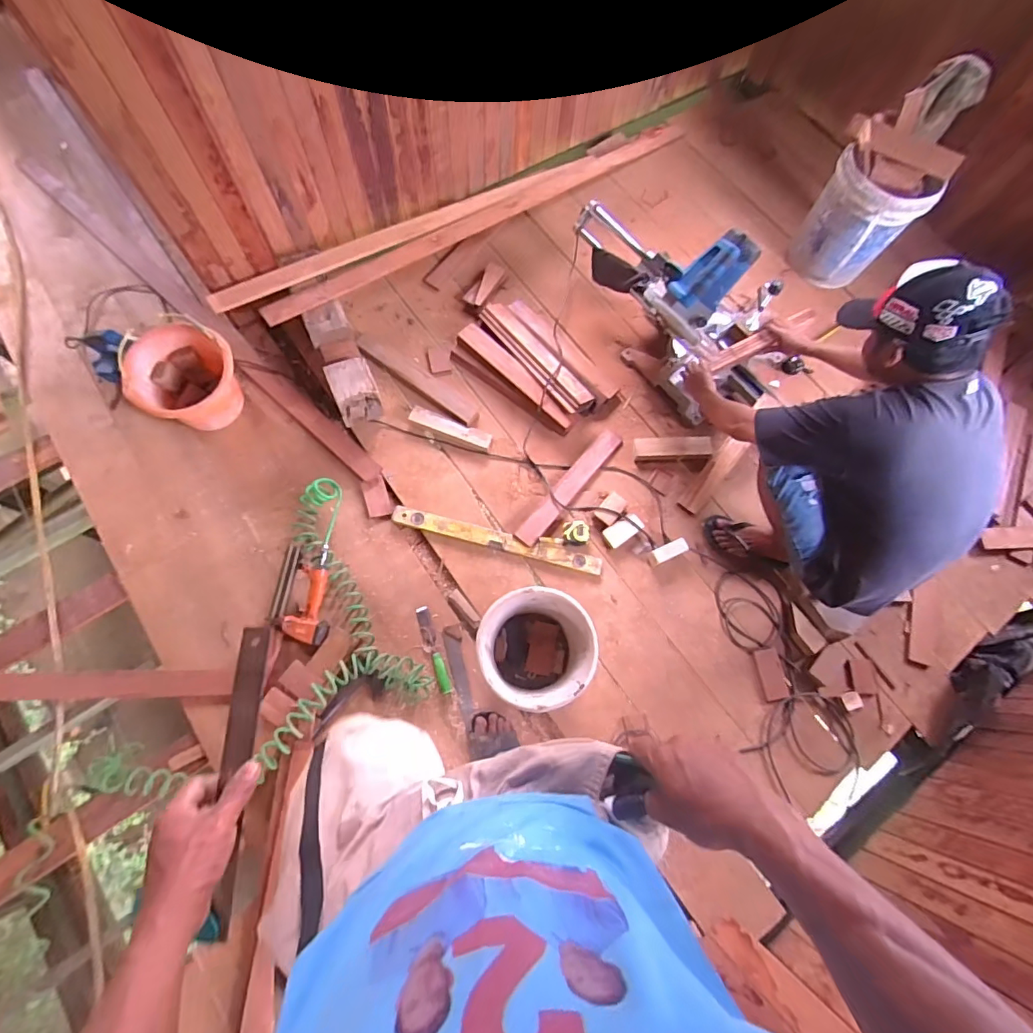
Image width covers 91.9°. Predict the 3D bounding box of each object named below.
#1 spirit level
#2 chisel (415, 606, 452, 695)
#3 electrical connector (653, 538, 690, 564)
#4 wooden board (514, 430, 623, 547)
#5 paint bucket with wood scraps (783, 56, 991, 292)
[{"bbox_3d":[-0.056,0.064,1.459,0.615,0.024,0.067,14,71,2],"label":"spirit level"},{"bbox_3d":[-0.230,0.367,1.380,0.036,0.022,0.241,-18,73,-9],"label":"chisel"},{"bbox_3d":[0.445,0.098,1.448,0.099,0.022,0.044,-30,78,17],"label":"electrical connector"},{"bbox_3d":[0.165,-0.095,1.510,0.065,0.021,0.453,40,74,10],"label":"wooden board"},{"bbox_3d":[1.015,-0.921,1.431,0.271,0.513,0.260,0,77,-1],"label":"paint bucket with wood scraps"}]

